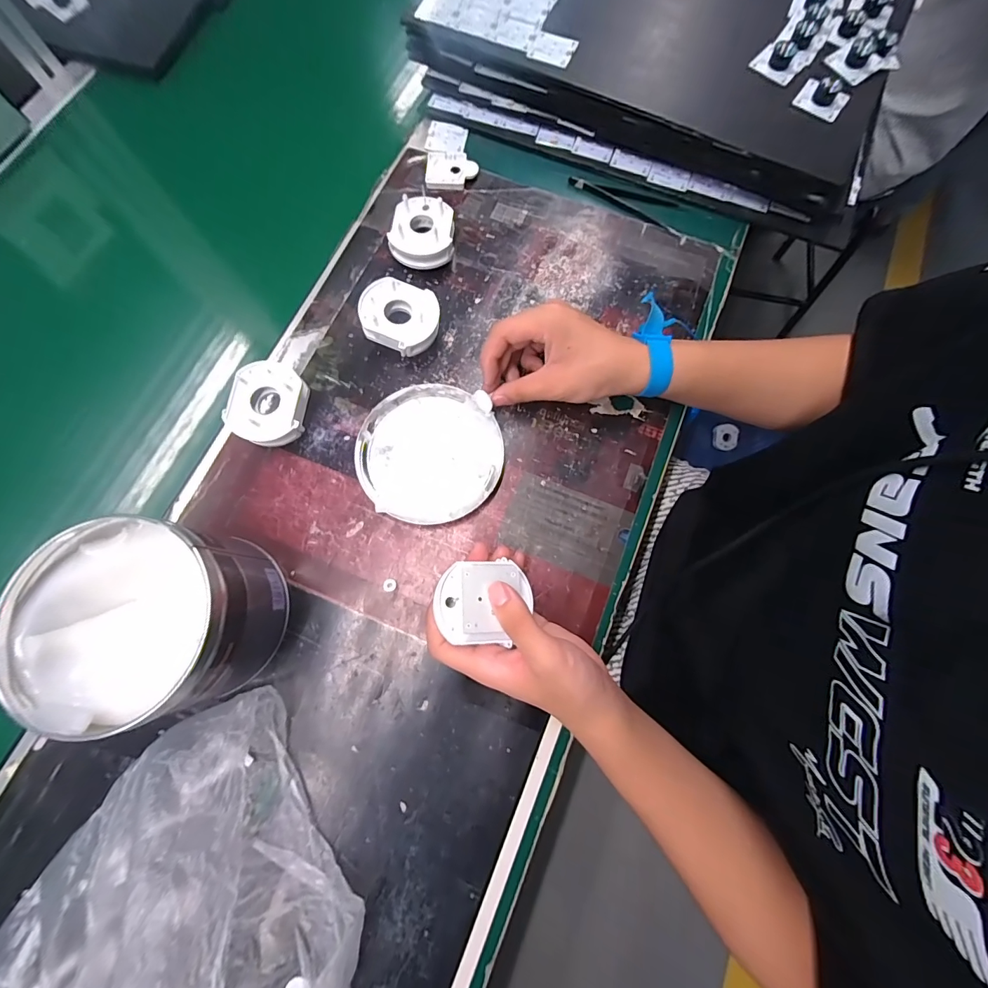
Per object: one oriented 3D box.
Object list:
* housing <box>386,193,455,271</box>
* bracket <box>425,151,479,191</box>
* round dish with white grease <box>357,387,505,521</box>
[{"bbox_3d":[-0.072,-0.260,0.419,0.062,0.035,0.066,-2,75,-2],"label":"housing"},{"bbox_3d":[-0.046,-0.353,0.456,0.055,0.009,0.045,-1,75,-2],"label":"bracket"},{"bbox_3d":[-0.058,-0.037,0.377,0.126,0.013,0.124,0,75,-2],"label":"round dish with white grease"}]

